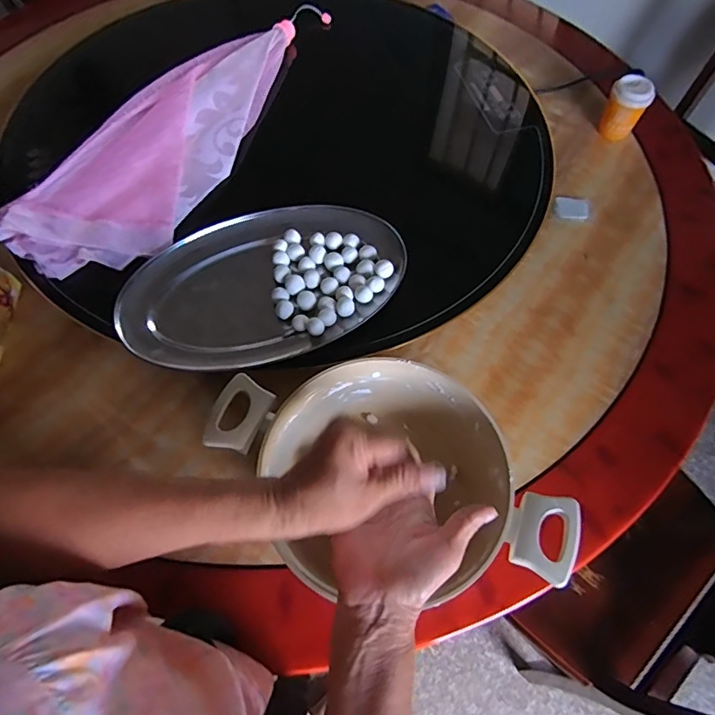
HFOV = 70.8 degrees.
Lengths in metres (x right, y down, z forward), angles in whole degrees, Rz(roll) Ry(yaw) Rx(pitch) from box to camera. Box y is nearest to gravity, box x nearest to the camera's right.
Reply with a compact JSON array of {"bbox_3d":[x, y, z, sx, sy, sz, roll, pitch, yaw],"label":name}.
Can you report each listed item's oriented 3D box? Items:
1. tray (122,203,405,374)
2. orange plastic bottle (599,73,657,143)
[{"bbox_3d":[-0.107,-0.086,0.587,0.316,0.033,0.198,-19,65,-12],"label":"tray"},{"bbox_3d":[0.409,-0.380,0.774,0.060,0.083,0.052,29,66,13],"label":"orange plastic bottle"}]

